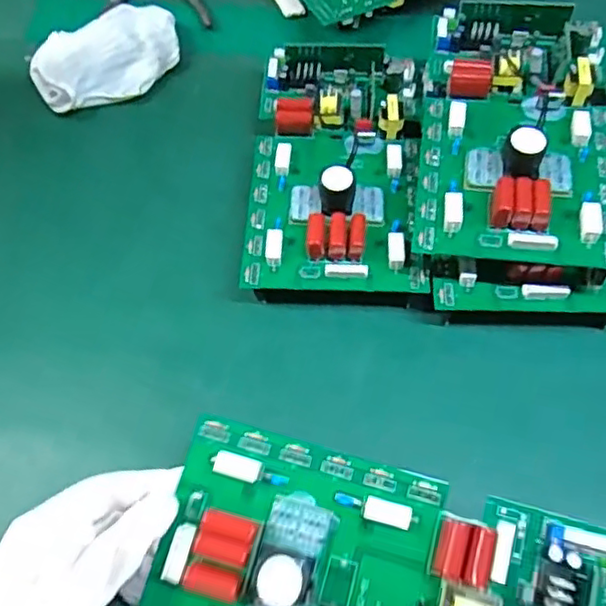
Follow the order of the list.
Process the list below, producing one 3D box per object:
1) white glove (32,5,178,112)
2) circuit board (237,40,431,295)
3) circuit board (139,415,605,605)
[{"bbox_3d":[-0.175,-0.218,0.561,0.129,0.029,0.092,-24,62,-10],"label":"white glove"},{"bbox_3d":[0.026,-0.103,0.473,0.127,0.055,0.216,1,61,4],"label":"circuit board"},{"bbox_3d":[0.033,0.146,0.304,0.232,0.047,0.129,14,63,10],"label":"circuit board"}]

